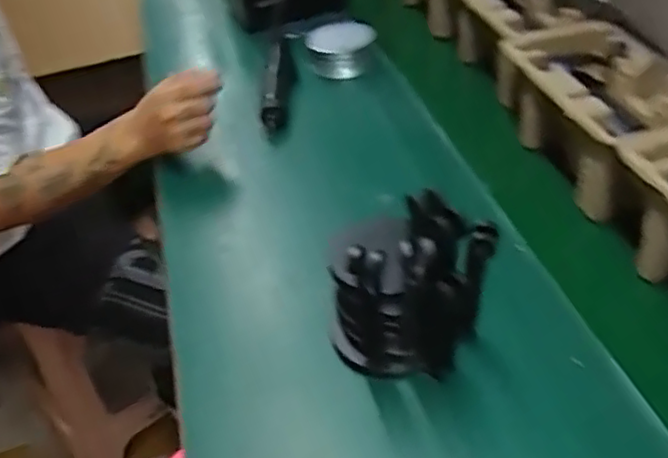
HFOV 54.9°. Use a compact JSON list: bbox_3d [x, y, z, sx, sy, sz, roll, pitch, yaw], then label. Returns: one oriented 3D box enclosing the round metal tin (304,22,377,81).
[{"bbox_3d":[0.007,-0.253,0.919,0.092,0.049,0.093,0,47,0],"label":"round metal tin"}]

